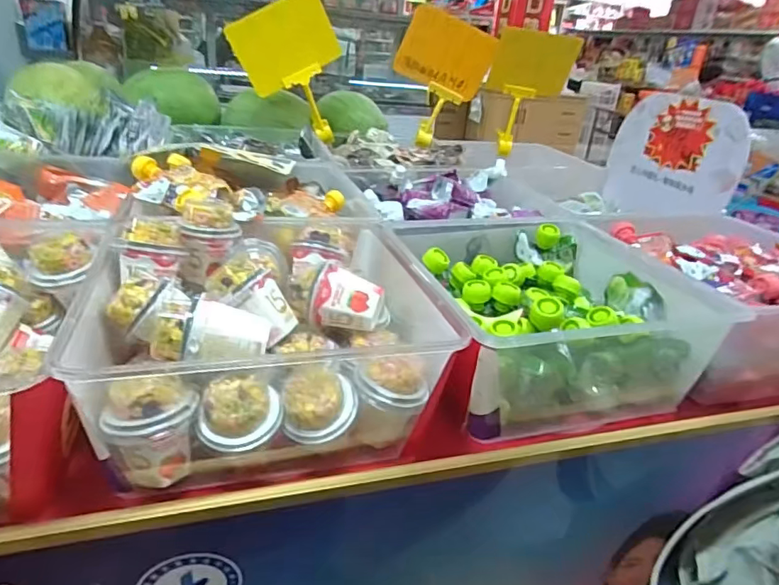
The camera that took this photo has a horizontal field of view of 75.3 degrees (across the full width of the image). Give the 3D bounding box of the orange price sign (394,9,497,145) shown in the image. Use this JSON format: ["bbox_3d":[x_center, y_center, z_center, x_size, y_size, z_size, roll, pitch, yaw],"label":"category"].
[{"bbox_3d":[0.126,-0.499,1.203,0.209,0.288,0.095,-11,31,-30],"label":"orange price sign"}]

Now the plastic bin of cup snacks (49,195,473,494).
[{"bbox_3d":[-0.125,0.020,0.520,0.288,0.158,0.314,-3,27,-17],"label":"plastic bin of cup snacks"}]

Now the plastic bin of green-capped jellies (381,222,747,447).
[{"bbox_3d":[0.175,0.016,0.608,0.301,0.131,0.337,-2,27,-15],"label":"plastic bin of green-capped jellies"}]

